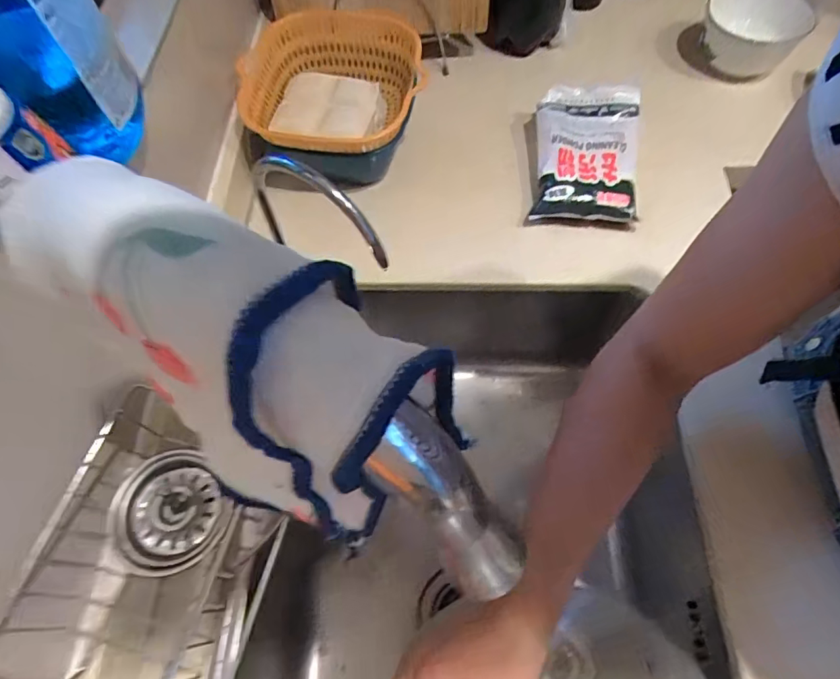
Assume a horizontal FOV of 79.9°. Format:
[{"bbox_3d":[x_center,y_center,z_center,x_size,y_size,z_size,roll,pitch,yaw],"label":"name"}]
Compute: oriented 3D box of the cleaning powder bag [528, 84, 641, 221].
[{"bbox_3d":[0.197,-0.225,0.594,0.116,0.031,0.185,6,63,5],"label":"cleaning powder bag"}]

